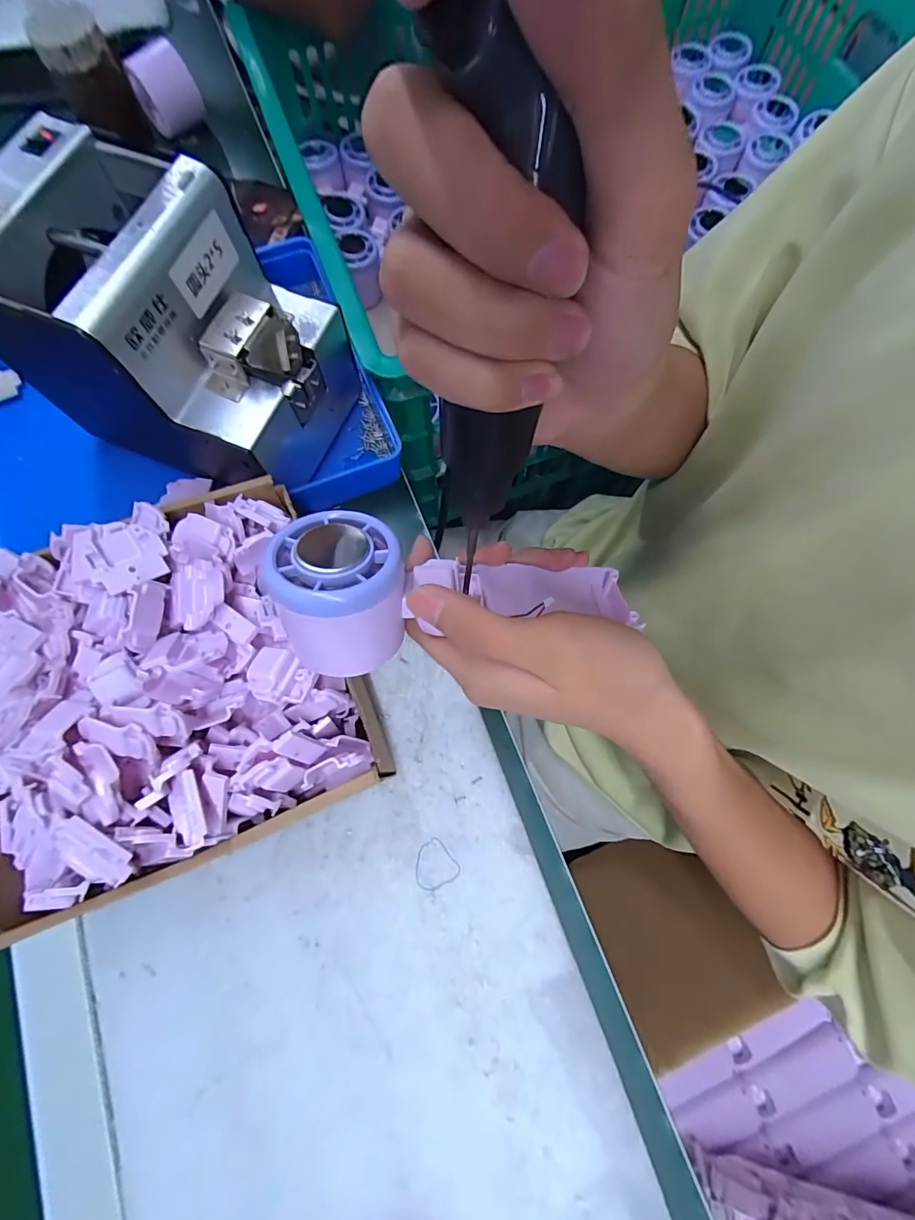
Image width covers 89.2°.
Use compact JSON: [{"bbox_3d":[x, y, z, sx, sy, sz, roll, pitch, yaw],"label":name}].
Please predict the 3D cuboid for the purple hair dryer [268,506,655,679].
[{"bbox_3d":[0.002,-0.010,0.222,0.172,0.057,0.061,2,74,-25],"label":"purple hair dryer"}]

